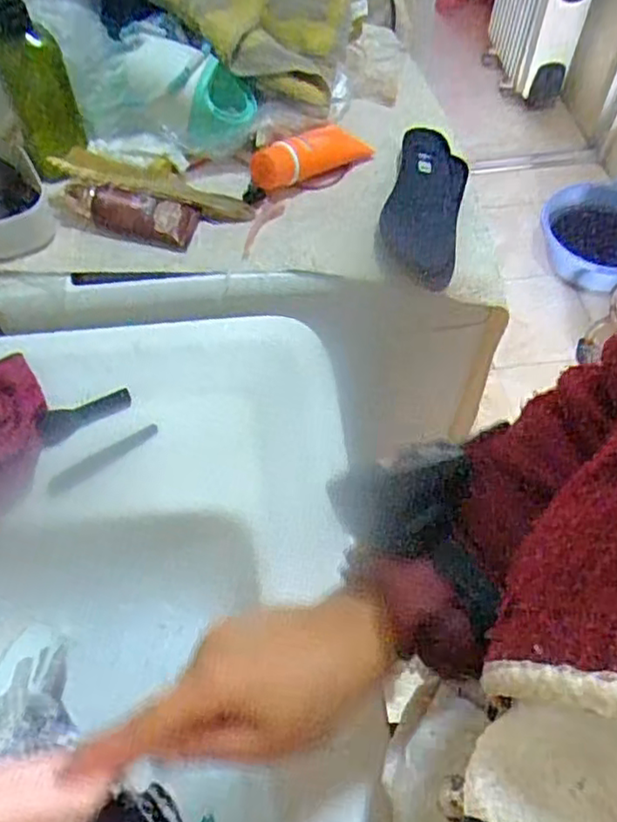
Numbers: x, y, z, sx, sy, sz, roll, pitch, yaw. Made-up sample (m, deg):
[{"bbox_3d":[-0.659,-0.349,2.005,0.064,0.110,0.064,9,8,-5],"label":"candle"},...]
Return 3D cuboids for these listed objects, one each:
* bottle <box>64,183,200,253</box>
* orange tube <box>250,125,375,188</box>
[{"bbox_3d":[-0.160,-0.176,0.592,0.113,0.036,0.050,7,57,4],"label":"bottle"},{"bbox_3d":[0.001,-0.254,0.648,0.145,0.034,0.041,-31,61,-35],"label":"orange tube"}]

